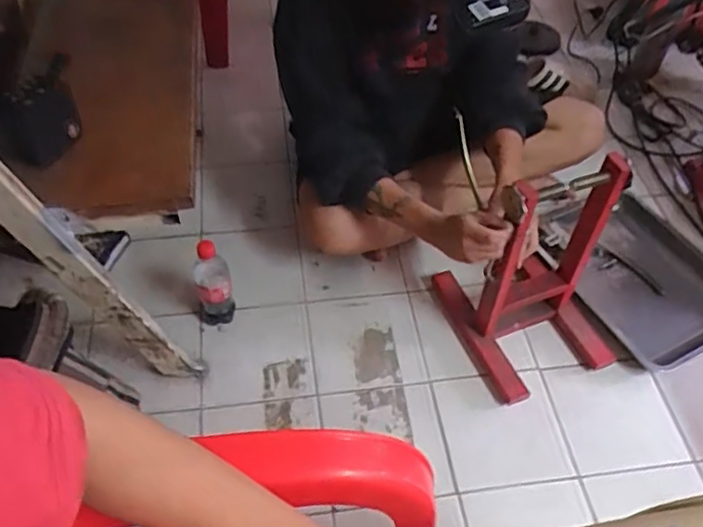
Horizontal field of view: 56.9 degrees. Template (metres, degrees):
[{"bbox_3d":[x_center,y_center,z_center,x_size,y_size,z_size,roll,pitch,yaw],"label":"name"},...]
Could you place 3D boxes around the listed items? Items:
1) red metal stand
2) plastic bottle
[{"bbox_3d":[0.333,-0.008,1.113,0.244,0.385,0.280,-16,54,-14],"label":"red metal stand"},{"bbox_3d":[-0.249,0.032,1.161,0.064,0.201,0.061,-12,53,-11],"label":"plastic bottle"}]

